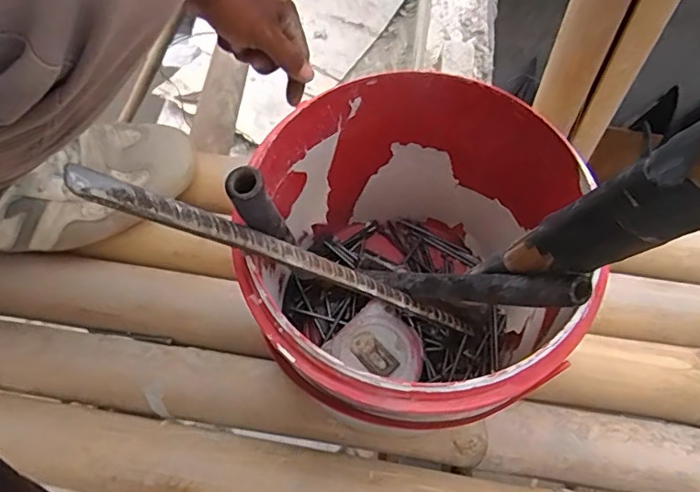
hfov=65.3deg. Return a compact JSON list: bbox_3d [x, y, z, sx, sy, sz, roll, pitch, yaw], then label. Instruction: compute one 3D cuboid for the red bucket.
[{"bbox_3d":[0.039,0.026,0.357,0.186,0.199,0.186,0,64,-1],"label":"red bucket"}]

